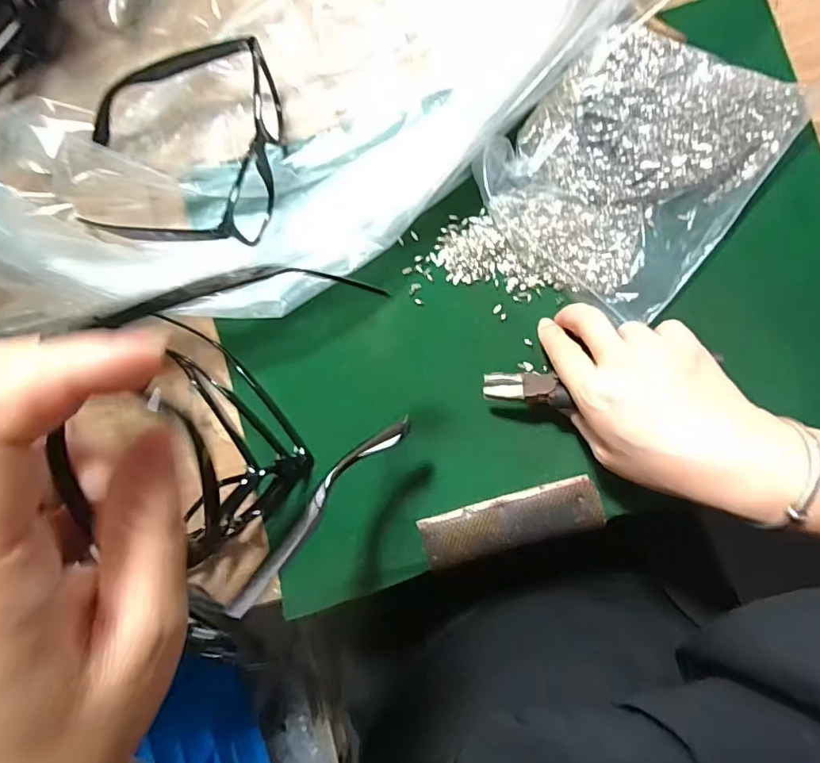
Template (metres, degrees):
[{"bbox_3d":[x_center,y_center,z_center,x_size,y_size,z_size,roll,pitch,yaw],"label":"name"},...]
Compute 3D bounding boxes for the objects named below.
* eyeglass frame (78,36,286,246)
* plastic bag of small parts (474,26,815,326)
[{"bbox_3d":[-0.164,-0.168,0.331,0.141,0.057,0.160,2,88,6],"label":"eyeglass frame"},{"bbox_3d":[0.145,-0.145,0.307,0.143,0.035,0.173,39,92,7],"label":"plastic bag of small parts"}]

